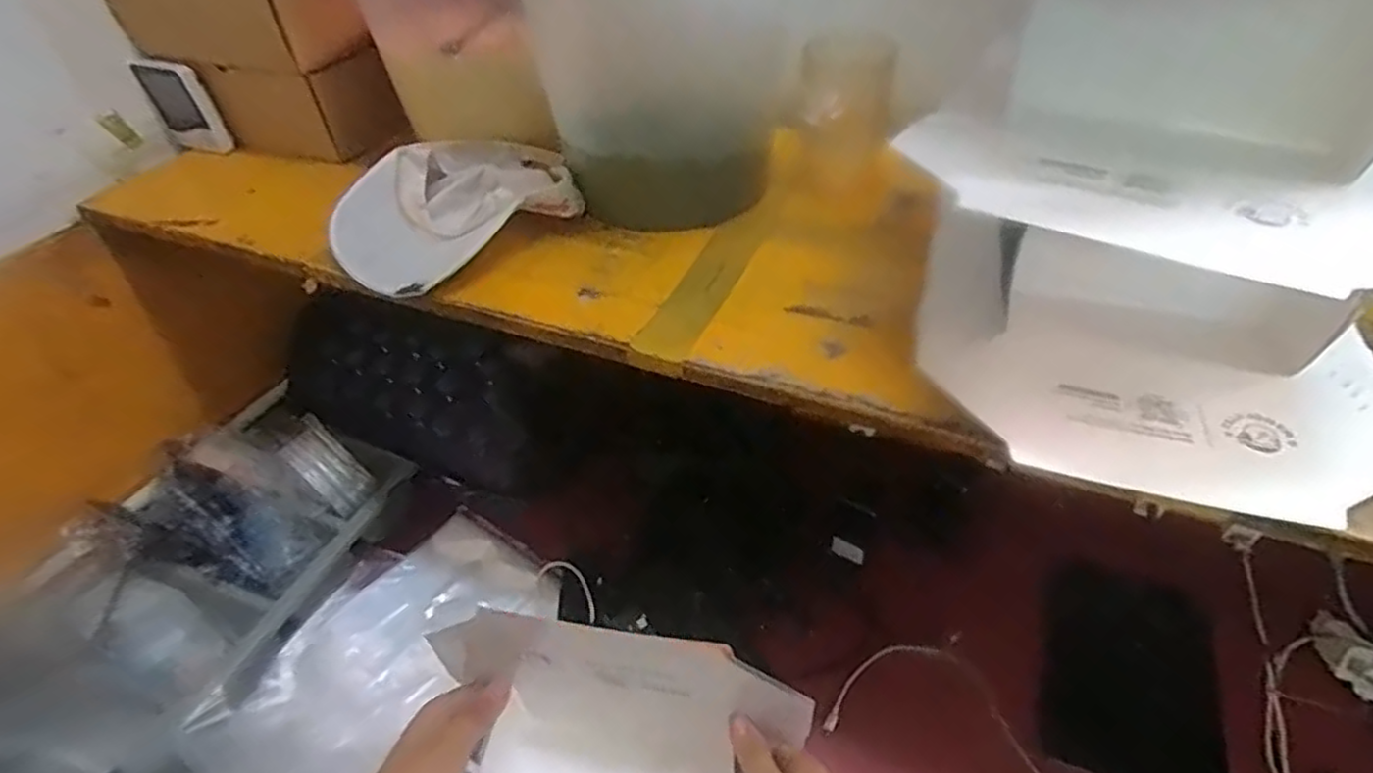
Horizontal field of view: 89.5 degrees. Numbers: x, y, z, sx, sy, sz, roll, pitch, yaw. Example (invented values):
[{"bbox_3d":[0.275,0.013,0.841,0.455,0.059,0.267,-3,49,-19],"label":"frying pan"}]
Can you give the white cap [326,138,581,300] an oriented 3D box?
[{"bbox_3d":[-0.219,-0.181,0.685,0.231,0.070,0.231,-3,42,3],"label":"white cap"}]

